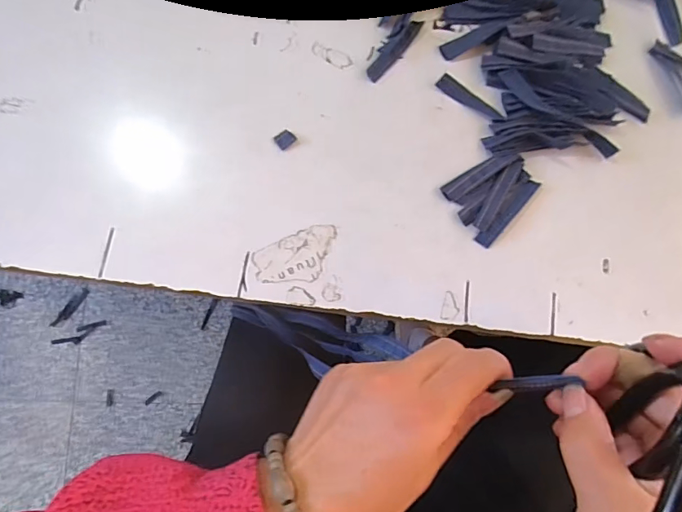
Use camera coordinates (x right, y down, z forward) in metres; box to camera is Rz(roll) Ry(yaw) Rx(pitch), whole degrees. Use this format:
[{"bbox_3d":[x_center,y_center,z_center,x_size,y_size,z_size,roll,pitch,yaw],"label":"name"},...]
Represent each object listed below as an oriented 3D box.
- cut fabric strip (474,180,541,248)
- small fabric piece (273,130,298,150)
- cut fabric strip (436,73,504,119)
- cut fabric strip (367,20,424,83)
[{"bbox_3d":[0.111,-0.030,0.306,0.012,0.004,0.057,41,82,5],"label":"cut fabric strip"},{"bbox_3d":[-0.038,-0.080,0.313,0.013,0.004,0.011,-39,83,-7],"label":"small fabric piece"},{"bbox_3d":[0.090,-0.110,0.321,0.050,0.006,0.011,33,81,4],"label":"cut fabric strip"},{"bbox_3d":[0.039,-0.148,0.327,0.011,0.005,0.057,37,82,5],"label":"cut fabric strip"}]

